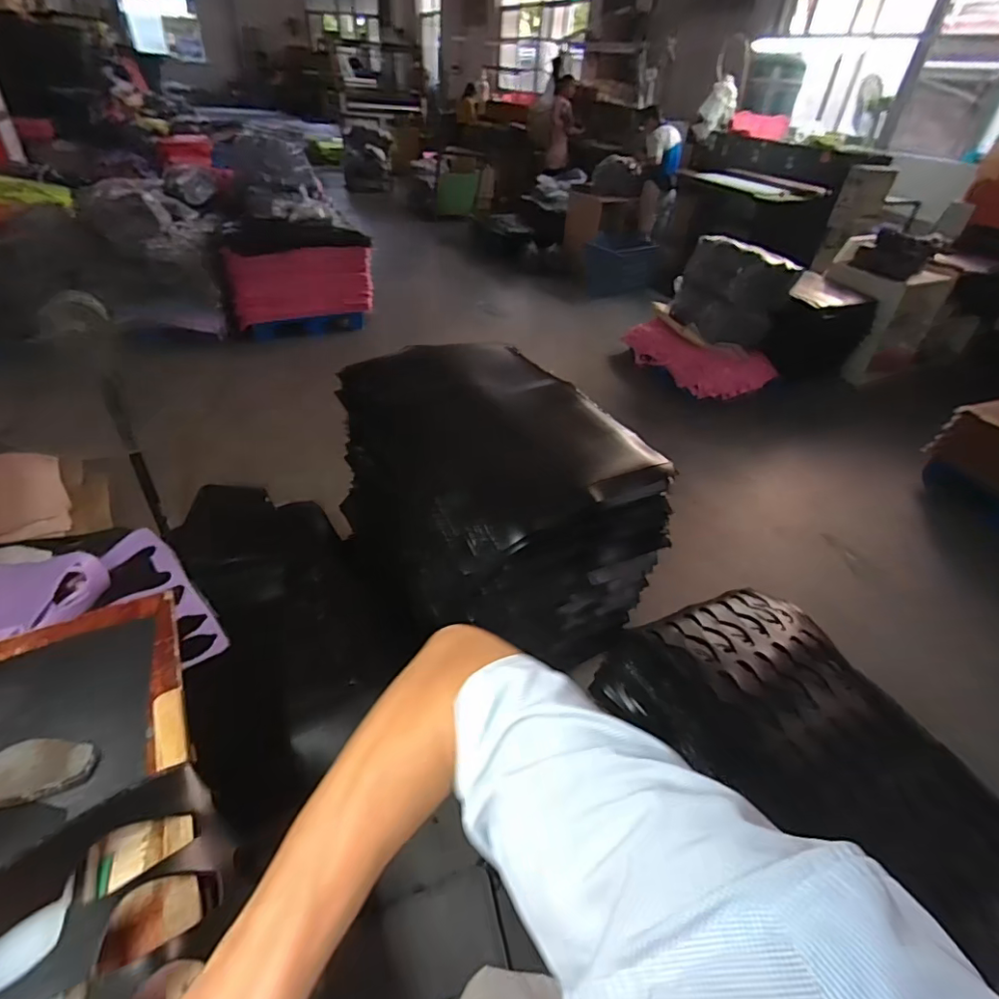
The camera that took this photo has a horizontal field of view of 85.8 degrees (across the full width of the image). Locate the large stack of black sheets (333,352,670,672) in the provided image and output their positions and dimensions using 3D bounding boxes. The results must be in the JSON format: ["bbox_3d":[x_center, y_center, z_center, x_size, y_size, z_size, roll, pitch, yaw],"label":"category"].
[{"bbox_3d":[-0.058,-0.012,1.678,0.641,0.625,0.965,-23,46,-30],"label":"large stack of black sheets"}]

